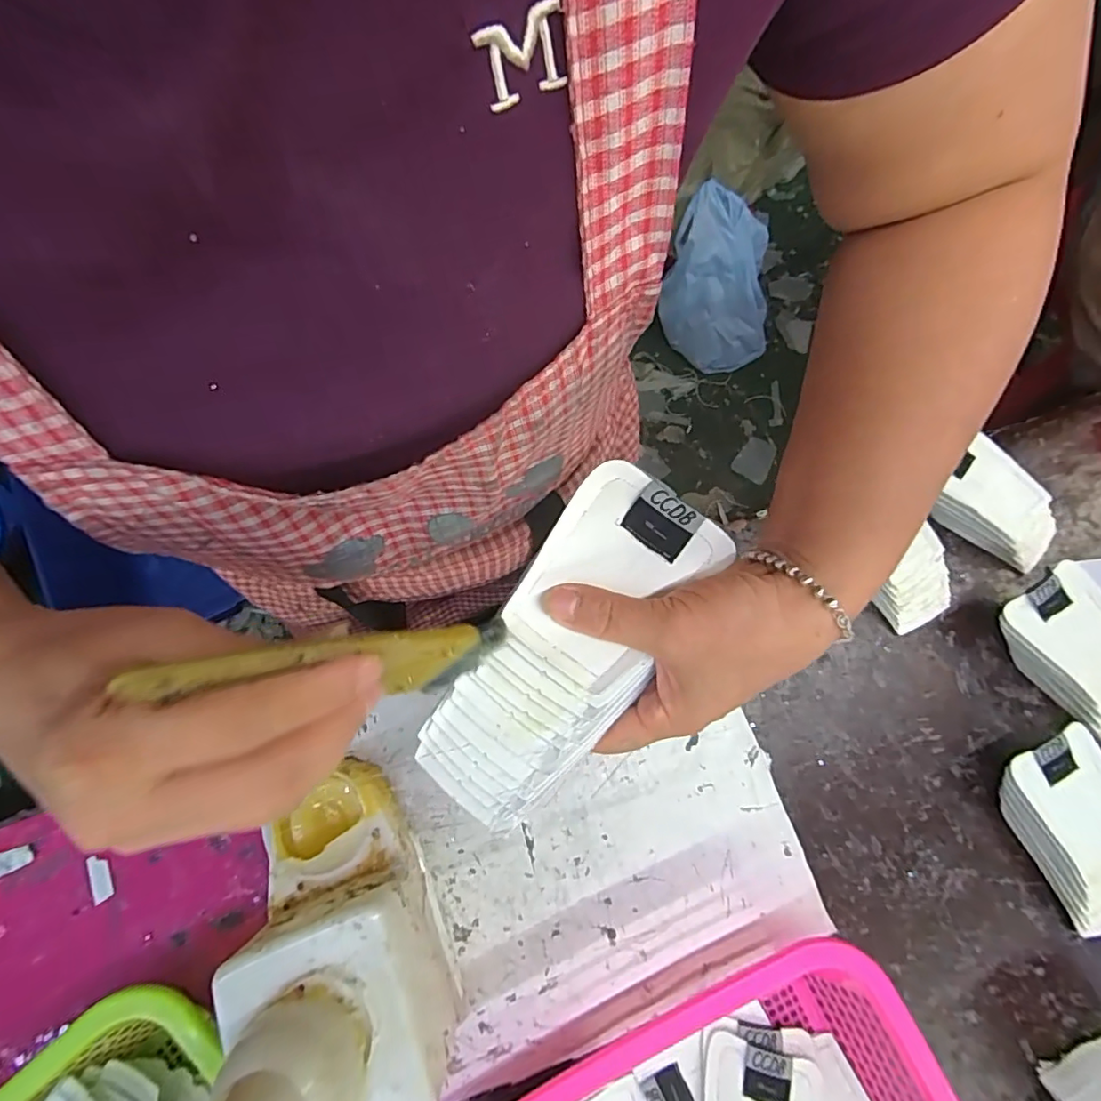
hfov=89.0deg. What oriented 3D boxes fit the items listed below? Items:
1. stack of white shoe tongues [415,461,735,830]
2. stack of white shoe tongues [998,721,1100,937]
[{"bbox_3d":[0.012,0.042,0.271,0.074,0.031,0.180,32,77,9],"label":"stack of white shoe tongues"},{"bbox_3d":[0.438,0.234,0.462,0.091,0.051,0.161,-25,75,-8],"label":"stack of white shoe tongues"}]

